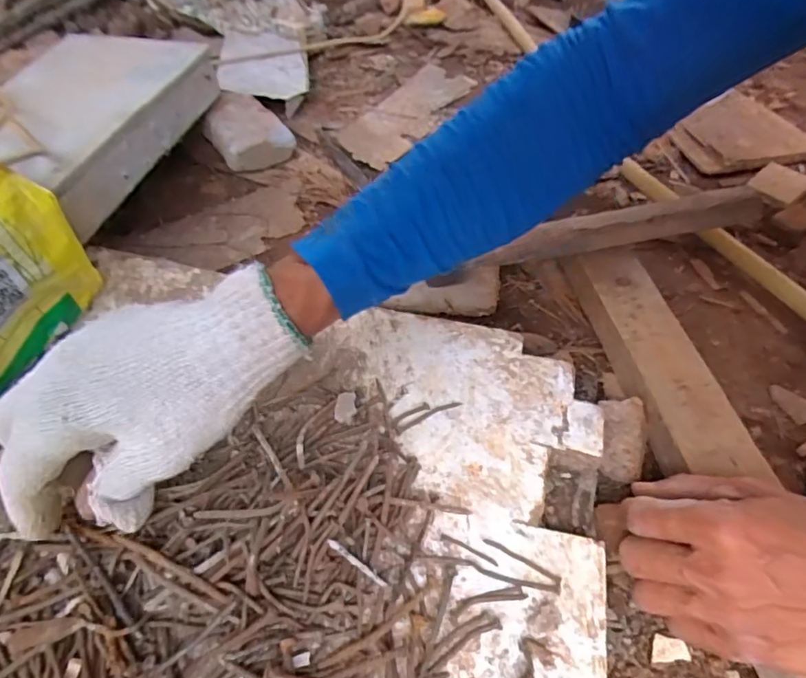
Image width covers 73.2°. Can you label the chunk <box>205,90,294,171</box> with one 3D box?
[{"bbox_3d":[-0.179,-0.235,0.617,0.080,0.054,0.097,-29,59,-27],"label":"chunk"}]

